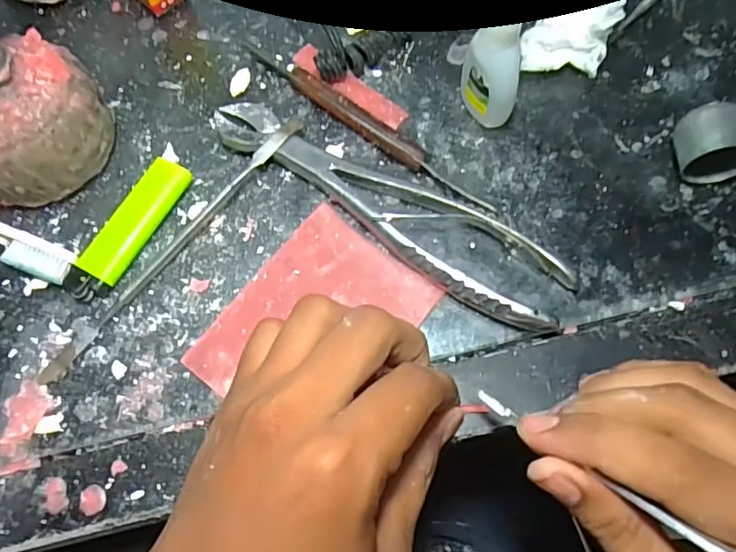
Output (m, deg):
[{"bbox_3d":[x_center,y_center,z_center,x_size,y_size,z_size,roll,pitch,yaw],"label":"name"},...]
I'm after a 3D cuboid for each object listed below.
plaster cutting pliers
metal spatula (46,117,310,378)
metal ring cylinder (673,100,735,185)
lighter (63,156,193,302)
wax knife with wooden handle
[{"bbox_3d":[0.006,-0.036,0.268,0.194,0.012,0.041,33,75,13],"label":"plaster cutting pliers"},{"bbox_3d":[-0.093,-0.018,0.267,0.014,0.009,0.171,37,76,15],"label":"metal spatula"},{"bbox_3d":[0.163,-0.062,0.258,0.033,0.033,0.024,6,70,5],"label":"metal ring cylinder"},{"bbox_3d":[-0.116,-0.023,0.270,0.021,0.009,0.077,26,73,11],"label":"lighter"},{"bbox_3d":[-0.005,-0.080,0.286,0.166,0.010,0.010,38,76,15],"label":"wax knife with wooden handle"}]

